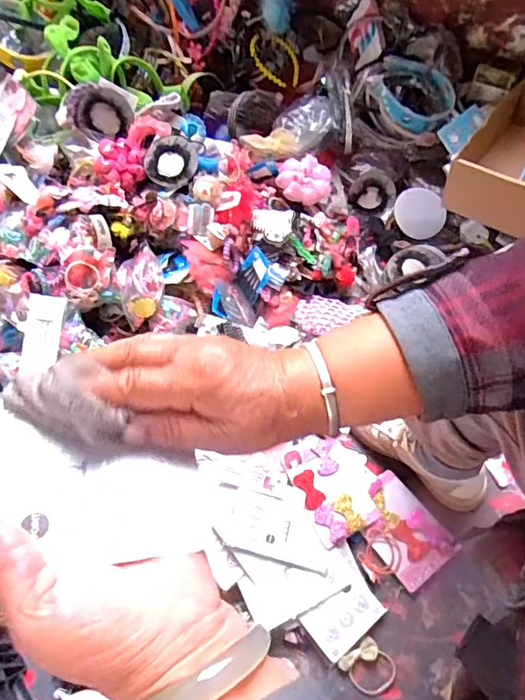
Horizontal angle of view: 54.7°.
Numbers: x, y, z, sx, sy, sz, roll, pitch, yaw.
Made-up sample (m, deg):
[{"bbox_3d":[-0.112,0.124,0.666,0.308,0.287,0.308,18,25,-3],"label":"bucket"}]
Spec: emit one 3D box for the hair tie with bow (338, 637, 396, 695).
[{"bbox_3d":[0.136,0.403,0.647,0.068,0.009,0.054,45,70,5],"label":"hair tie with bow"}]

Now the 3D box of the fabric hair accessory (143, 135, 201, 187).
[{"bbox_3d":[-0.162,-0.331,0.895,0.091,0.033,0.102,-3,62,1],"label":"fabric hair accessory"}]

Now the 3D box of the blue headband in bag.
[{"bbox_3d":[0.274,-0.472,0.928,0.166,0.056,0.144,13,64,9],"label":"blue headband in bag"}]

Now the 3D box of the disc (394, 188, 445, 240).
[{"bbox_3d":[0.277,-0.241,0.891,0.089,0.008,0.086,-1,95,-10],"label":"disc"}]

